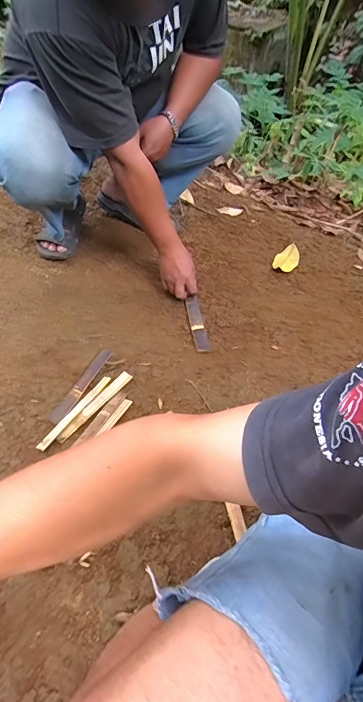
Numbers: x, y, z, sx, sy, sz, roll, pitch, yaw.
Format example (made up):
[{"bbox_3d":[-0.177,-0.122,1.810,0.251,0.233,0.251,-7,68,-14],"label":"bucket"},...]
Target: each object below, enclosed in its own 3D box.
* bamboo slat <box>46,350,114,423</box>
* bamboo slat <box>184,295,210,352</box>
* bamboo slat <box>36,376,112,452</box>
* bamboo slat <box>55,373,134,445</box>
[{"bbox_3d":[-0.219,0.072,0.893,0.033,0.008,0.211,23,52,13],"label":"bamboo slat"},{"bbox_3d":[0.040,-0.069,1.018,0.035,0.007,0.167,-11,58,-3],"label":"bamboo slat"},{"bbox_3d":[-0.221,0.126,0.845,0.020,0.005,0.206,30,58,17],"label":"bamboo slat"},{"bbox_3d":[-0.180,0.114,0.859,0.026,0.008,0.208,30,54,19],"label":"bamboo slat"}]

